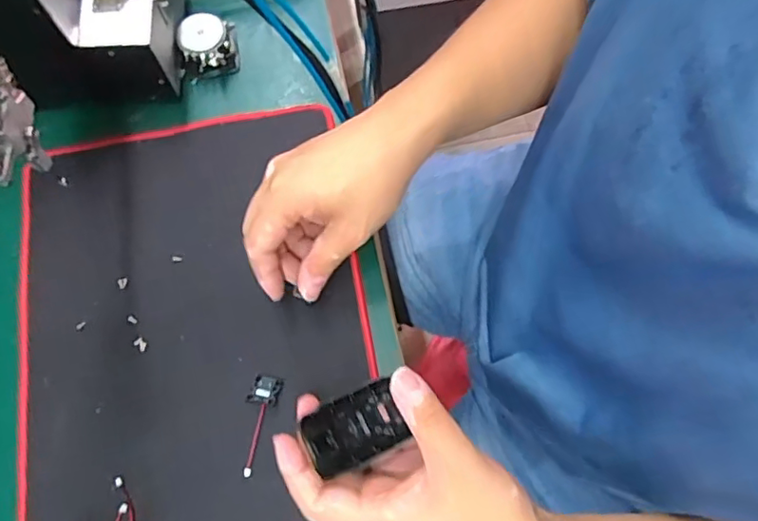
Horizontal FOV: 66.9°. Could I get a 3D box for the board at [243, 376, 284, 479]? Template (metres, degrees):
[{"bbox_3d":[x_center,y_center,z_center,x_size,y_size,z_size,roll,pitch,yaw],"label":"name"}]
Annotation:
[{"bbox_3d":[-0.088,0.119,0.418,0.021,0.014,0.071,8,72,4],"label":"board"}]

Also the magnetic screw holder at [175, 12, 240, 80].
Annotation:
[{"bbox_3d":[-0.154,-0.194,0.514,0.049,0.033,0.047,-12,71,-3],"label":"magnetic screw holder"}]

